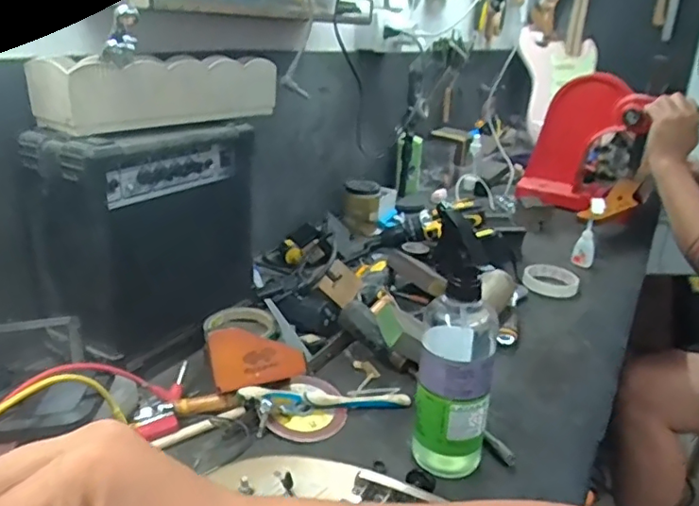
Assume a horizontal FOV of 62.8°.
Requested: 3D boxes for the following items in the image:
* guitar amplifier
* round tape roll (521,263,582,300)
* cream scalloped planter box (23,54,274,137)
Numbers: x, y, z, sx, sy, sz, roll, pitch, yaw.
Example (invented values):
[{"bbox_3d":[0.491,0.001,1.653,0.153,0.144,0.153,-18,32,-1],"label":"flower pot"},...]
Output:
[{"bbox_3d":[-0.231,-0.033,0.676,0.117,0.222,0.235,14,24,25],"label":"guitar amplifier"},{"bbox_3d":[0.328,0.044,0.931,0.087,0.024,0.083,3,21,-1],"label":"round tape roll"},{"bbox_3d":[-0.208,-0.187,0.648,0.081,0.066,0.266,18,26,33],"label":"cream scalloped planter box"}]

